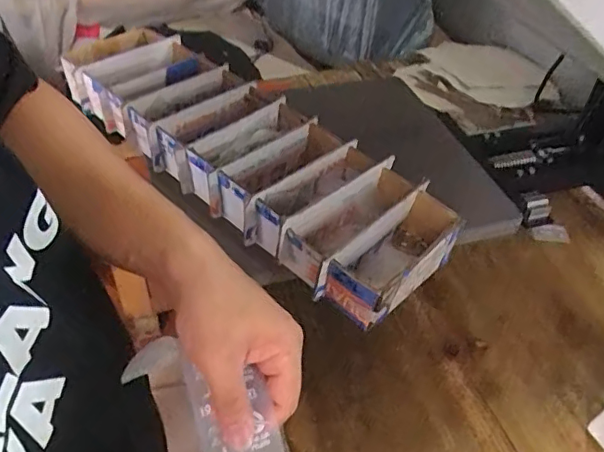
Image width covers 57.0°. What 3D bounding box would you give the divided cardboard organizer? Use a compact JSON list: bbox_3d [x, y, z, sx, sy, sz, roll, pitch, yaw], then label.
[{"bbox_3d":[-0.081,-0.102,0.733,0.169,0.085,0.589,-33,56,-31],"label":"divided cardboard organizer"}]

